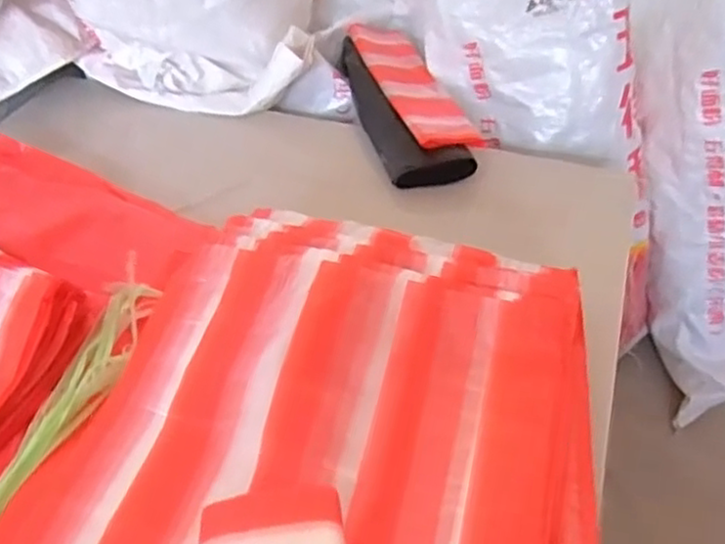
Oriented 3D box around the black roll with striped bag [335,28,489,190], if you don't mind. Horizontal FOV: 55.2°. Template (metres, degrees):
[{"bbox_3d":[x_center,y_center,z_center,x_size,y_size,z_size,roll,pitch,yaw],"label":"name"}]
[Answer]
[{"bbox_3d":[0.044,-0.213,0.864,0.114,0.057,0.301,-14,44,-12],"label":"black roll with striped bag"}]

